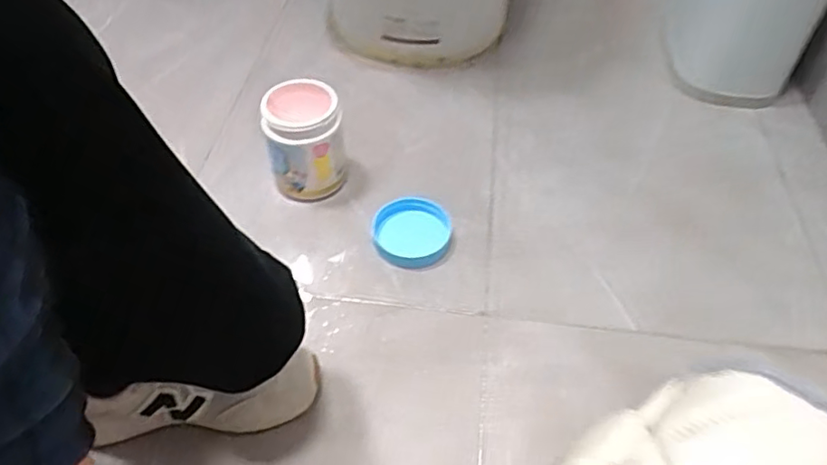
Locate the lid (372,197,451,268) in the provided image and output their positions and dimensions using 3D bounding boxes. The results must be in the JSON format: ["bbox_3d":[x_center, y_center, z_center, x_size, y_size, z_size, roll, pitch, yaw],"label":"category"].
[{"bbox_3d":[-0.002,0.002,0.706,0.091,0.028,0.091,-1,49,1],"label":"lid"}]

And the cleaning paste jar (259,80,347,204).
[{"bbox_3d":[-0.131,-0.109,0.716,0.089,0.124,0.083,-1,49,1],"label":"cleaning paste jar"}]

